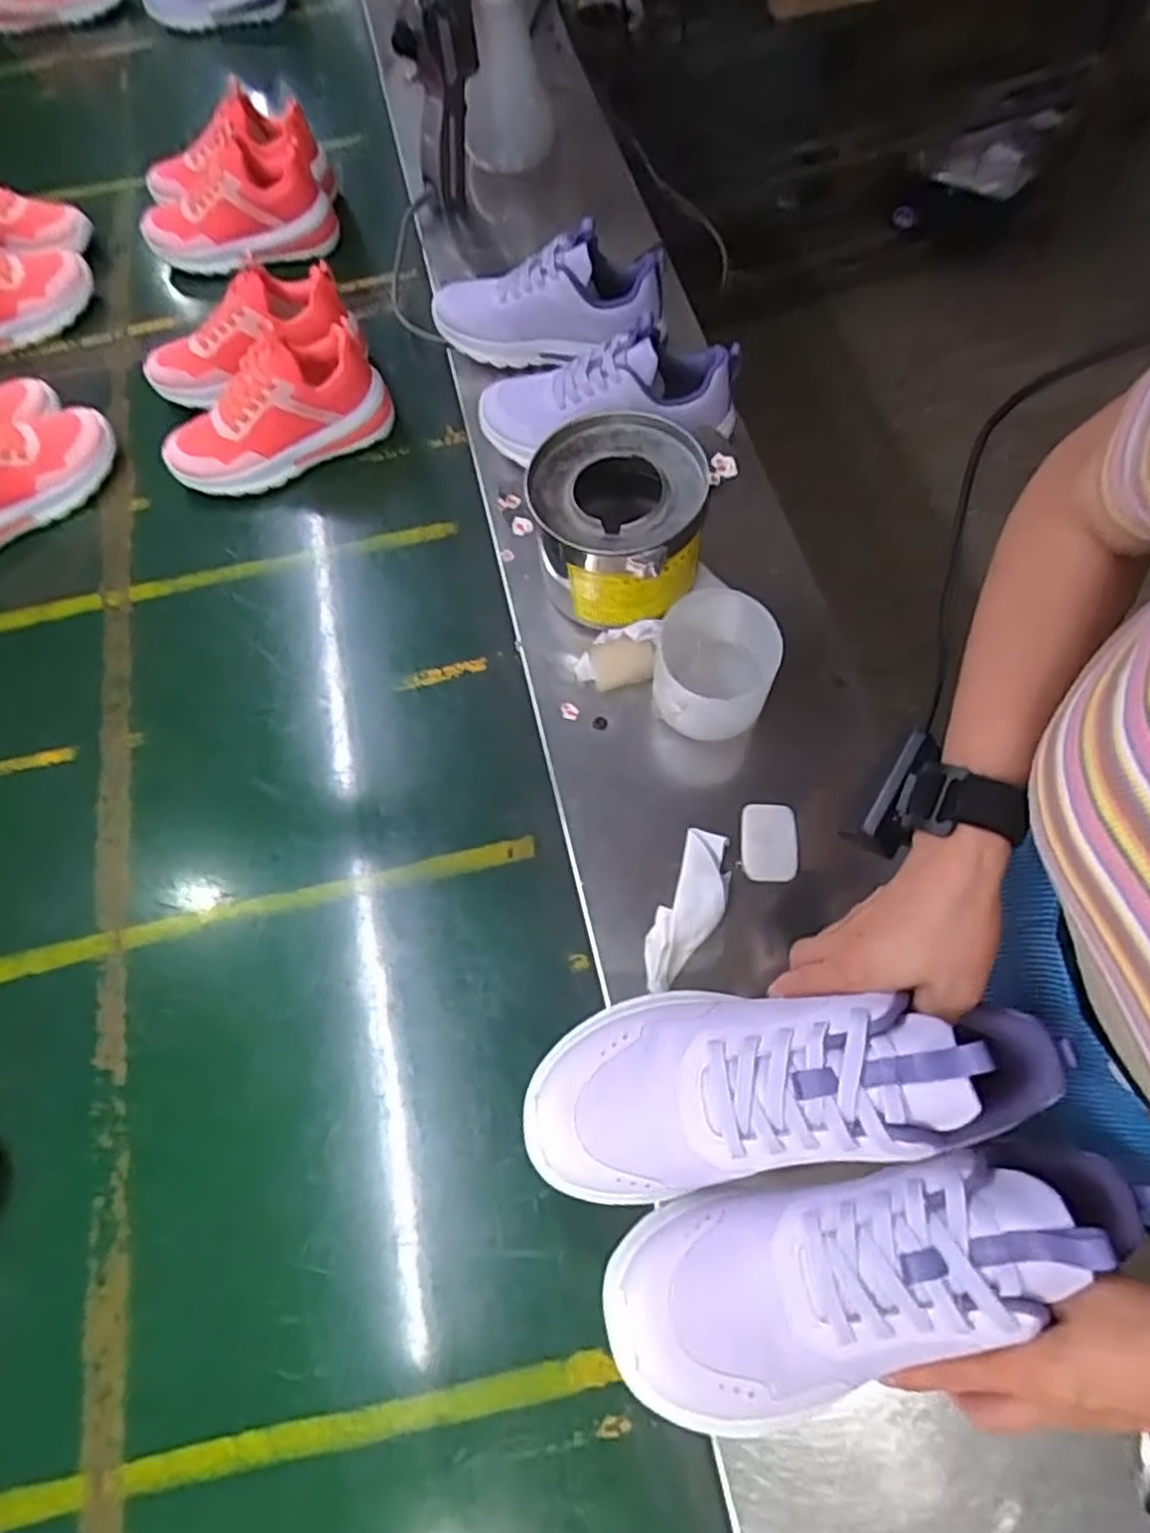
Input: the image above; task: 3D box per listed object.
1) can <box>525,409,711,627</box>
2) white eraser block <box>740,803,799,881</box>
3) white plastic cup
[{"bbox_3d":[0.036,-0.202,0.622,0.137,0.112,0.145,-1,69,2],"label":"can"},{"bbox_3d":[0.149,0.058,0.567,0.042,0.012,0.058,3,68,4],"label":"white eraser block"},{"bbox_3d":[0.107,-0.076,0.577,0.082,0.086,0.089,-1,67,3],"label":"white plastic cup"}]

